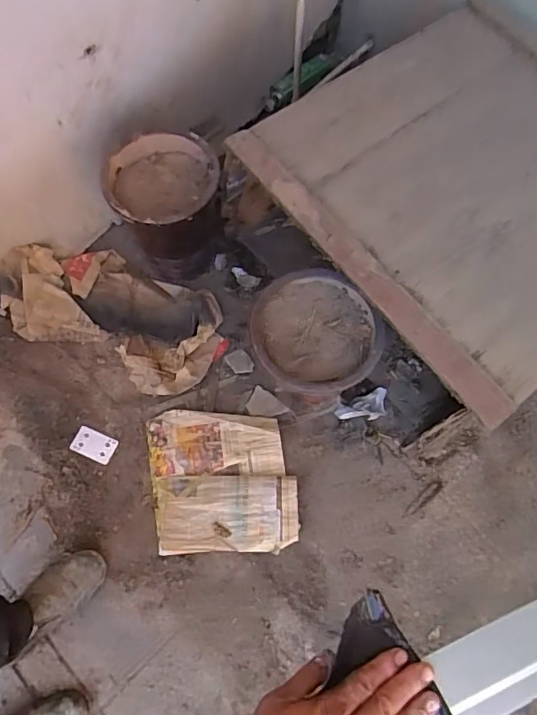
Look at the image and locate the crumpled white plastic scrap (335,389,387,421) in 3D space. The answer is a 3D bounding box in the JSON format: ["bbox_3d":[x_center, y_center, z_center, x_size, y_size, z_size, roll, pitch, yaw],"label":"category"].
[{"bbox_3d":[0.220,0.125,1.248,0.125,0.035,0.063,-19,71,-10],"label":"crumpled white plastic scrap"}]

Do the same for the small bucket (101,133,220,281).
[{"bbox_3d":[-0.237,-0.332,1.257,0.234,0.313,0.226,1,69,-2],"label":"small bucket"}]

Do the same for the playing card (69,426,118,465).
[{"bbox_3d":[-0.406,0.204,1.221,0.100,0.005,0.062,22,70,4],"label":"playing card"}]

